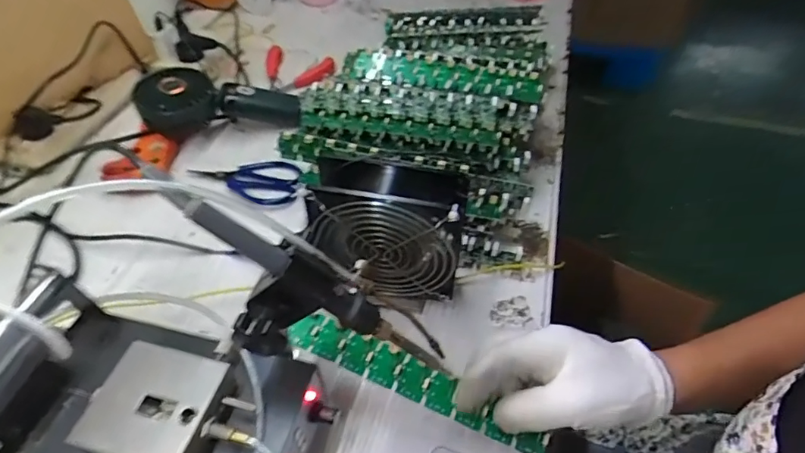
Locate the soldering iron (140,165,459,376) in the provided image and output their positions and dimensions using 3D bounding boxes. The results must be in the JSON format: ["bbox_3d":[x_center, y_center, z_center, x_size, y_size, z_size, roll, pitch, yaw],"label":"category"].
[{"bbox_3d":[-0.049,0.032,0.278,0.201,0.018,0.020,37,45,-20],"label":"soldering iron"}]

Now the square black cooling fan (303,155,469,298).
[{"bbox_3d":[-0.010,0.012,0.405,0.119,0.131,0.045,7,48,5],"label":"square black cooling fan"}]

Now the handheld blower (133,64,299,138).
[{"bbox_3d":[-0.218,-0.143,0.589,0.179,0.053,0.073,-1,46,-23],"label":"handheld blower"}]

